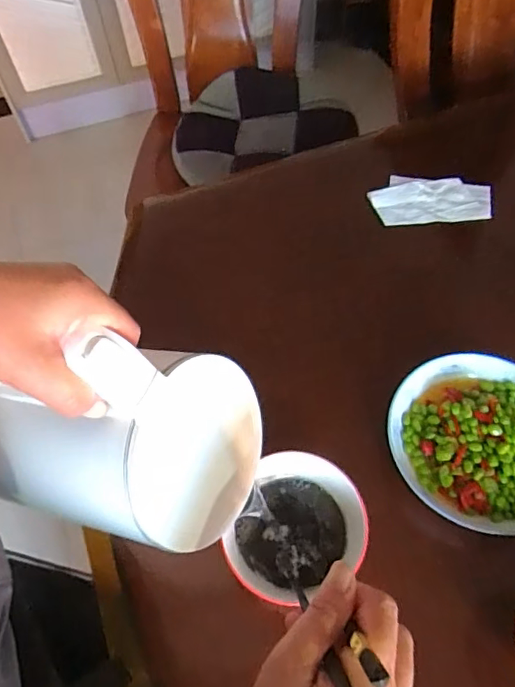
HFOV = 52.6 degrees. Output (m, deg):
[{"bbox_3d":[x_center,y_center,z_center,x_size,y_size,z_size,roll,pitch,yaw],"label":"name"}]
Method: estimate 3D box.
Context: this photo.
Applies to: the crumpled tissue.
[{"bbox_3d":[0.234,-0.194,0.704,0.158,0.008,0.084,-2,57,2],"label":"crumpled tissue"}]

